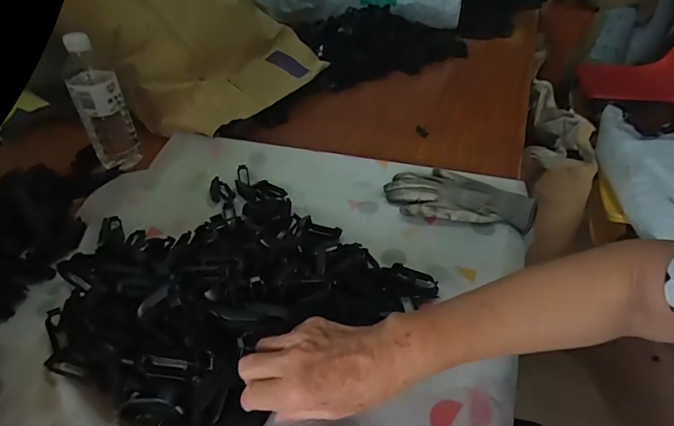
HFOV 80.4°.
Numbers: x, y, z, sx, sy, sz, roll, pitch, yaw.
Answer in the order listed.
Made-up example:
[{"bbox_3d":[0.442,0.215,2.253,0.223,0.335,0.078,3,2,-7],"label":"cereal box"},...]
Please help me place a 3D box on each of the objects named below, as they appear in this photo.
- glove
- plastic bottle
[{"bbox_3d":[0.184,-0.023,0.602,0.215,0.023,0.107,8,40,8],"label":"glove"},{"bbox_3d":[-0.378,-0.177,0.640,0.070,0.192,0.065,-21,44,-24],"label":"plastic bottle"}]

